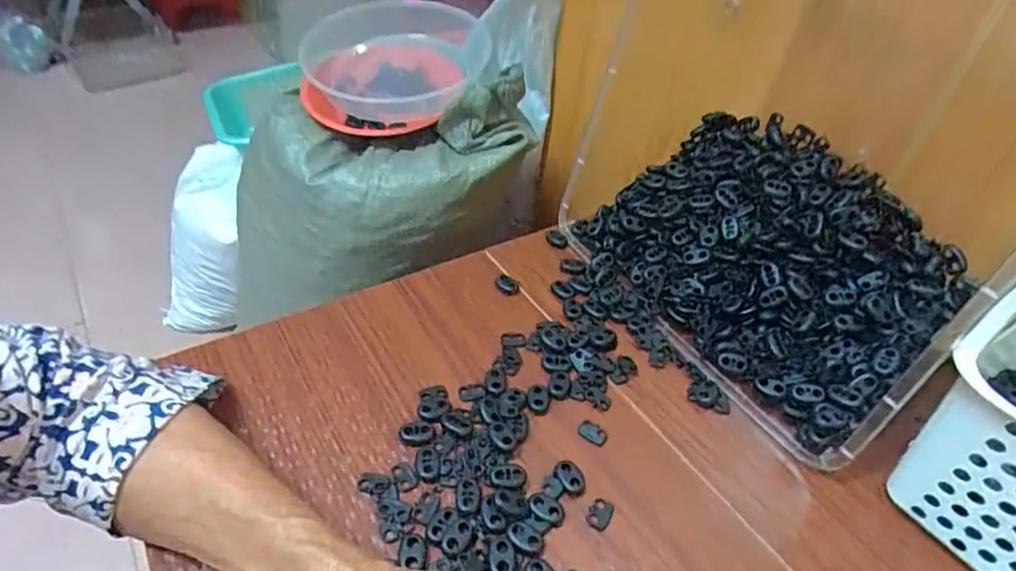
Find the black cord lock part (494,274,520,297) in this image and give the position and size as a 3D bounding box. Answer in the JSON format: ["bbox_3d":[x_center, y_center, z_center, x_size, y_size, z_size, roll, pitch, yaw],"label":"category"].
[{"bbox_3d":[-0.001,-0.001,0.471,0.015,0.005,0.026,-24,50,-30],"label":"black cord lock part"}]

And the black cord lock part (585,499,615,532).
[{"bbox_3d":[0.054,0.133,0.341,0.013,0.004,0.019,23,45,17],"label":"black cord lock part"}]

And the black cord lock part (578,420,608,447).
[{"bbox_3d":[0.054,0.095,0.373,0.020,0.004,0.012,31,47,24],"label":"black cord lock part"}]

